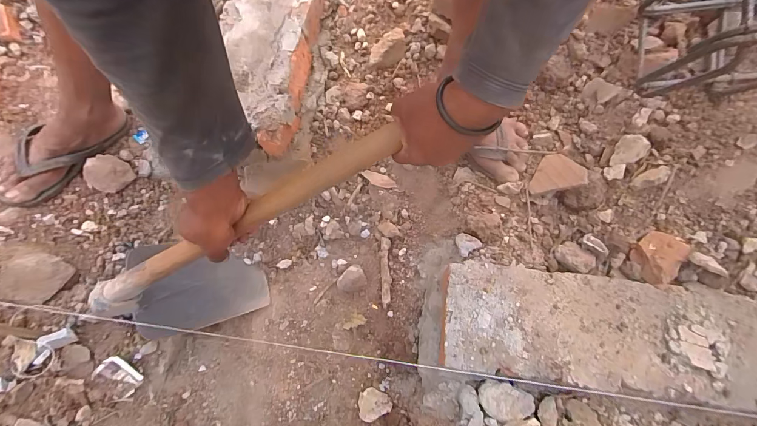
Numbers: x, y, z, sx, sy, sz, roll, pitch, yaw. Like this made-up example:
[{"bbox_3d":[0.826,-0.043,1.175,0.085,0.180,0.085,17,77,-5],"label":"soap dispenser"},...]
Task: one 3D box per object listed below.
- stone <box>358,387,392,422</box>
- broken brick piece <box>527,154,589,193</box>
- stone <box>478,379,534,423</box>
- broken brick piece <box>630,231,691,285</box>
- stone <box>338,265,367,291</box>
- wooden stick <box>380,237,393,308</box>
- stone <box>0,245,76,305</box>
[{"bbox_3d":[-0.009,0.337,0.610,0.057,0.009,0.050,-21,51,-12],"label":"stone"},{"bbox_3d":[0.314,-0.073,0.599,0.088,0.008,0.079,-3,54,38],"label":"broken brick piece"},{"bbox_3d":[0.182,0.269,0.485,0.083,0.031,0.048,12,65,7],"label":"stone"},{"bbox_3d":[0.434,0.067,0.529,0.059,0.022,0.082,36,70,17],"label":"broken brick piece"},{"bbox_3d":[-0.054,0.139,0.706,0.058,0.026,0.043,-41,70,-17],"label":"stone"},{"bbox_3d":[0.015,0.118,0.695,0.020,0.022,0.136,-2,64,0],"label":"wooden stick"},{"bbox_3d":[-0.569,0.100,0.551,0.079,0.068,0.090,12,65,7],"label":"stone"}]

